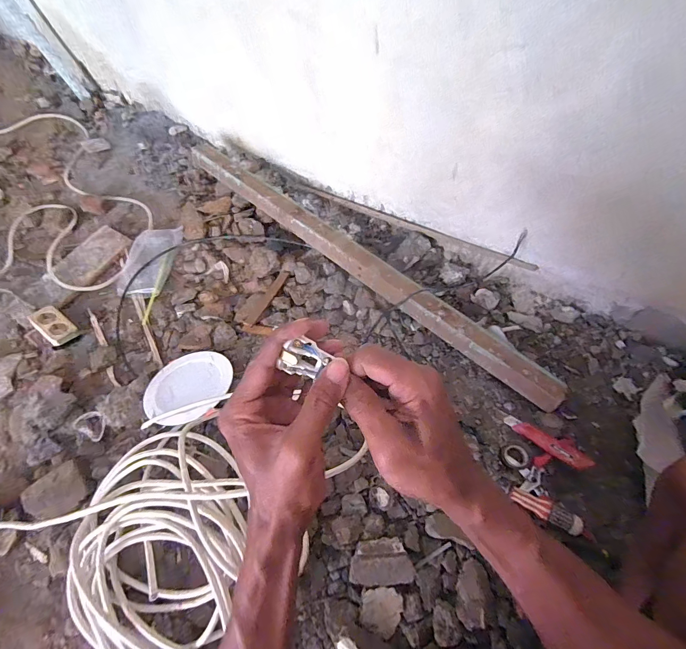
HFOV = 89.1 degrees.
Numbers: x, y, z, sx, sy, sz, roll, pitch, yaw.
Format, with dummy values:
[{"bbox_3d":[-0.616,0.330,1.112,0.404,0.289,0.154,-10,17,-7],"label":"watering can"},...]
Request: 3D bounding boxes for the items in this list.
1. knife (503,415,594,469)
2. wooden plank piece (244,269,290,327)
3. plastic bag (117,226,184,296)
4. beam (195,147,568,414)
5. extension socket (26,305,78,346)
[{"bbox_3d":[0.377,0.218,0.648,0.147,0.011,0.030,31,68,33],"label":"knife"},{"bbox_3d":[-0.184,-0.068,0.856,0.029,0.007,0.176,13,55,20],"label":"wooden plank piece"},{"bbox_3d":[-0.513,-0.175,0.923,0.123,0.023,0.217,2,65,3],"label":"plastic bag"},{"bbox_3d":[0.015,-0.170,0.834,1.073,0.047,0.077,36,69,22],"label":"beam"},{"bbox_3d":[-0.686,0.004,0.827,0.111,0.028,0.062,42,49,12],"label":"extension socket"}]

